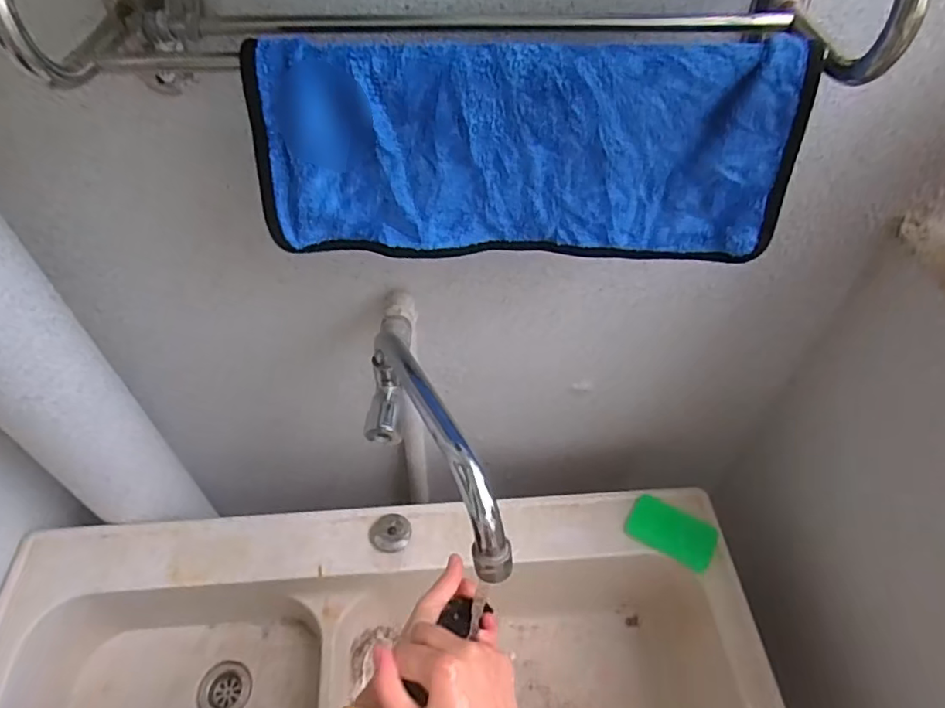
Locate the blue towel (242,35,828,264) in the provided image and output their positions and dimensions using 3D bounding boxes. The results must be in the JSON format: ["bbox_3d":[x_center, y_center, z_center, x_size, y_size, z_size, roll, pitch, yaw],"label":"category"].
[{"bbox_3d":[0.036,-0.127,0.397,0.341,0.143,0.035,1,50,1],"label":"blue towel"}]

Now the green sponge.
[{"bbox_3d":[0.245,0.217,0.728,0.103,0.012,0.058,26,54,20],"label":"green sponge"}]

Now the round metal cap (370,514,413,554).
[{"bbox_3d":[-0.099,0.217,0.723,0.047,0.015,0.043,1,50,1],"label":"round metal cap"}]

